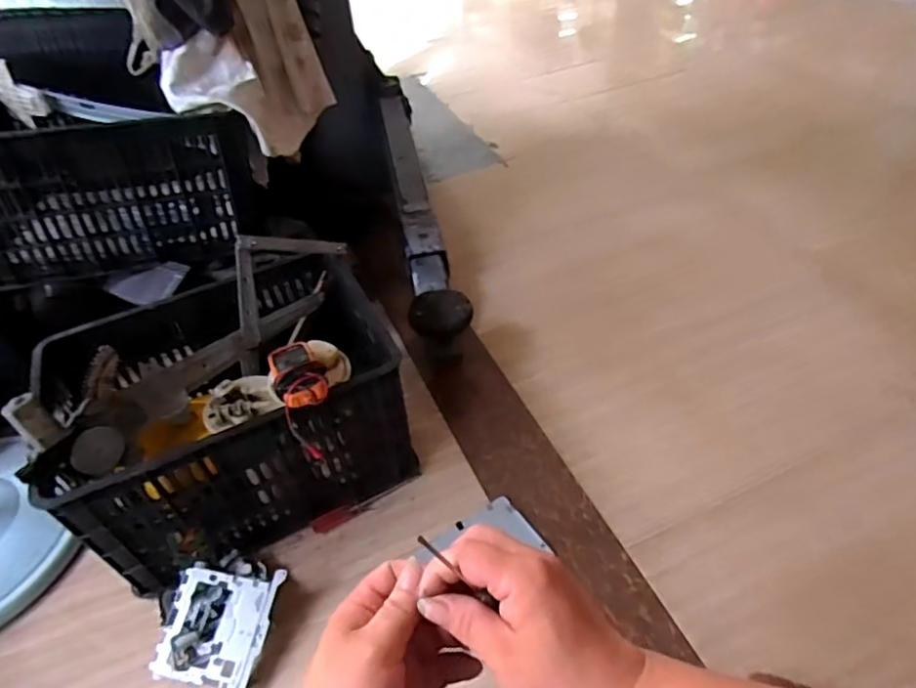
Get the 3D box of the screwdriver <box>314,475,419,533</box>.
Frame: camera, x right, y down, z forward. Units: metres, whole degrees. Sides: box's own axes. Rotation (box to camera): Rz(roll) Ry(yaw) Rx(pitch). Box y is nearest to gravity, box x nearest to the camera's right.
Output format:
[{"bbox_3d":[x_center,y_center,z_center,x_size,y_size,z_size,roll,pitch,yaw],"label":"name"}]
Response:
[{"bbox_3d":[-0.154,0.264,1.011,0.193,0.019,0.025,-27,48,-20],"label":"screwdriver"}]

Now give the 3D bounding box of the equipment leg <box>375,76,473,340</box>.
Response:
[{"bbox_3d":[-0.111,-0.416,1.540,0.118,0.121,1.144,-8,45,-4],"label":"equipment leg"}]

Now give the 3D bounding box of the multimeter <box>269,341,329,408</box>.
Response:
[{"bbox_3d":[-0.226,0.041,0.839,0.070,0.045,0.134,-22,30,-15],"label":"multimeter"}]

